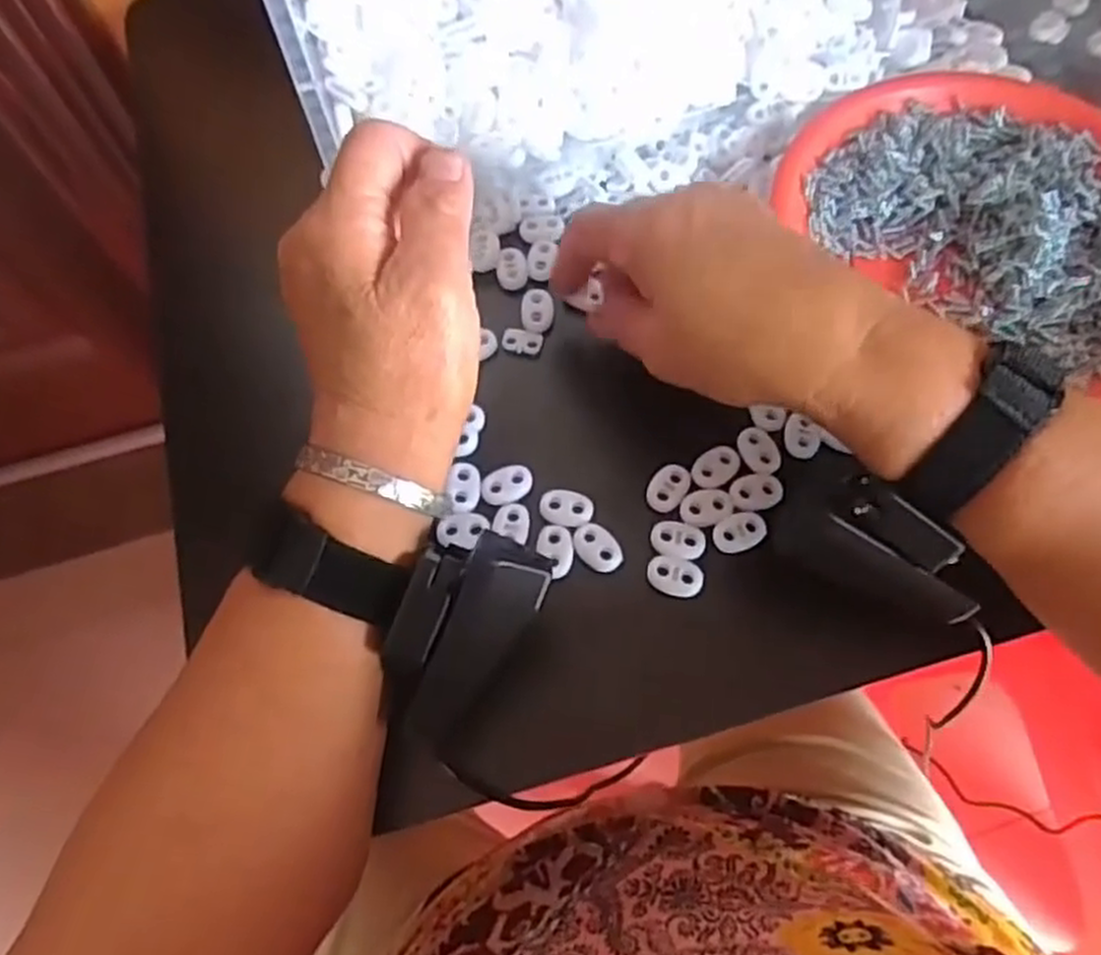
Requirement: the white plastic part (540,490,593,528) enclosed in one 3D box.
[{"bbox_3d":[0.007,0.013,0.336,0.023,0.004,0.016,12,68,5],"label":"white plastic part"}]

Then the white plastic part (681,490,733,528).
[{"bbox_3d":[0.067,0.012,0.335,0.022,0.004,0.015,-12,68,-5],"label":"white plastic part"}]

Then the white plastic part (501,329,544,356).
[{"bbox_3d":[-0.013,-0.064,0.372,0.019,0.004,0.012,15,68,6],"label":"white plastic part"}]

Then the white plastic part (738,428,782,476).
[{"bbox_3d":[0.092,-0.012,0.345,0.016,0.004,0.023,-20,69,-8],"label":"white plastic part"}]

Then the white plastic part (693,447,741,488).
[{"bbox_3d":[0.072,-0.005,0.341,0.023,0.004,0.015,-34,72,-13],"label":"white plastic part"}]

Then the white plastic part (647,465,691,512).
[{"bbox_3d":[0.051,0.003,0.338,0.015,0.004,0.022,36,72,14],"label":"white plastic part"}]

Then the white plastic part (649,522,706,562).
[{"bbox_3d":[0.054,0.026,0.329,0.022,0.004,0.016,7,68,3],"label":"white plastic part"}]

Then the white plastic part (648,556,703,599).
[{"bbox_3d":[0.052,0.041,0.323,0.022,0.004,0.015,12,68,5],"label":"white plastic part"}]

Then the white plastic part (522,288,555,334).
[{"bbox_3d":[-0.006,-0.080,0.376,0.015,0.006,0.023,3,67,1],"label":"white plastic part"}]

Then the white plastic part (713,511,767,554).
[{"bbox_3d":[0.080,0.022,0.330,0.022,0.004,0.016,-21,69,-8],"label":"white plastic part"}]

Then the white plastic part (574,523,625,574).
[{"bbox_3d":[0.020,0.029,0.329,0.016,0.004,0.023,-33,71,-13],"label":"white plastic part"}]

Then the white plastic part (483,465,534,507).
[{"bbox_3d":[-0.018,0.003,0.341,0.023,0.004,0.016,-21,69,-9],"label":"white plastic part"}]

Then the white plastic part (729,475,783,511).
[{"bbox_3d":[0.088,0.006,0.336,0.022,0.004,0.017,-3,67,-1],"label":"white plastic part"}]

